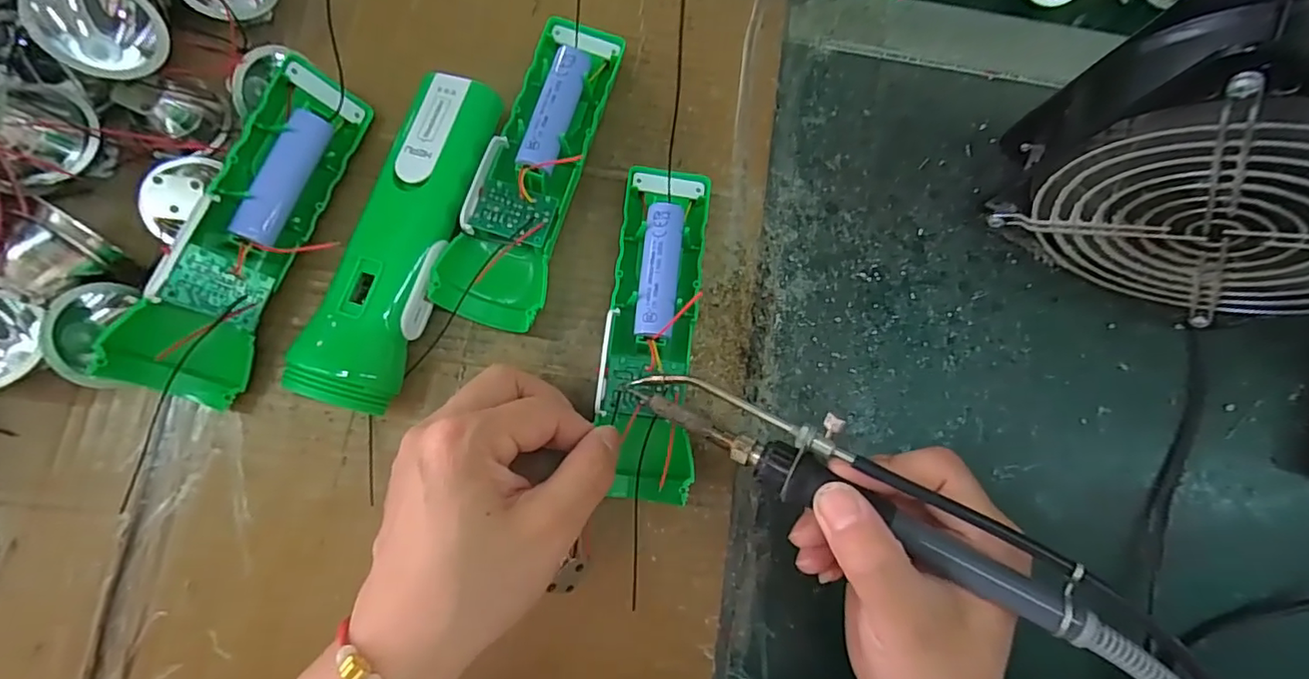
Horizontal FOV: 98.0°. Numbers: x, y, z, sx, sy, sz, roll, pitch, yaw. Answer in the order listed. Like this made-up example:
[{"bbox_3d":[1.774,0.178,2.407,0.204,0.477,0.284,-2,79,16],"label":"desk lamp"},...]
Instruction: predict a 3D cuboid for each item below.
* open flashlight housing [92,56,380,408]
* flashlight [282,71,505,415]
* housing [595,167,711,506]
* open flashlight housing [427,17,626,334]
[{"bbox_3d":[-0.180,-0.049,0.255,0.033,0.039,0.157,20,79,-1],"label":"open flashlight housing"},{"bbox_3d":[-0.115,-0.045,0.266,0.042,0.033,0.155,19,79,-1],"label":"flashlight"},{"bbox_3d":[0.000,-0.006,0.264,0.045,0.029,0.158,5,82,-6],"label":"housing"},{"bbox_3d":[-0.058,-0.083,0.277,0.046,0.031,0.155,17,80,-2],"label":"open flashlight housing"}]

